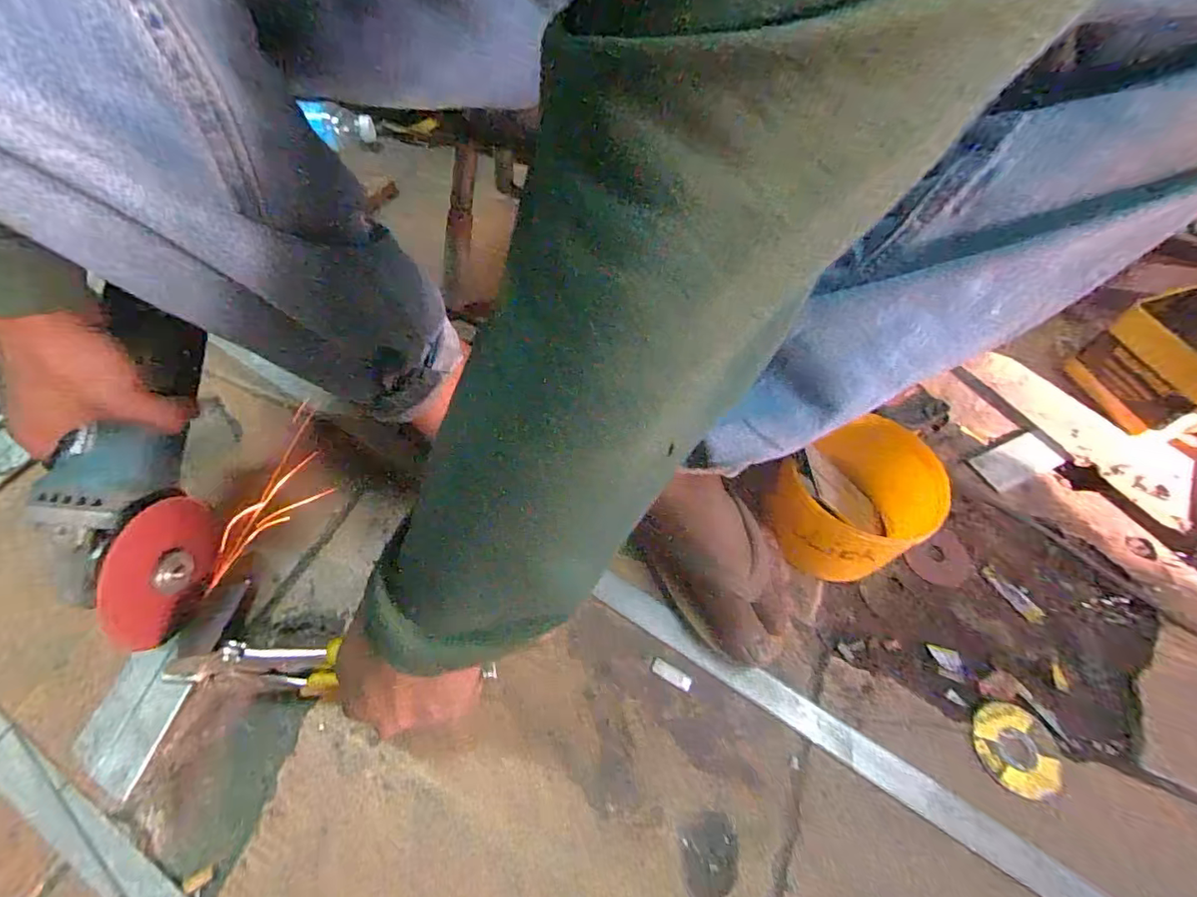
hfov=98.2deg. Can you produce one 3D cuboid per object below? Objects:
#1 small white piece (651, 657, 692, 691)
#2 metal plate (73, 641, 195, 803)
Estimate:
[{"bbox_3d":[0.053,0.164,0.376,0.030,0.004,0.011,28,58,16],"label":"small white piece"},{"bbox_3d":[-0.298,0.170,0.333,0.046,0.005,0.084,10,49,-4],"label":"metal plate"}]

